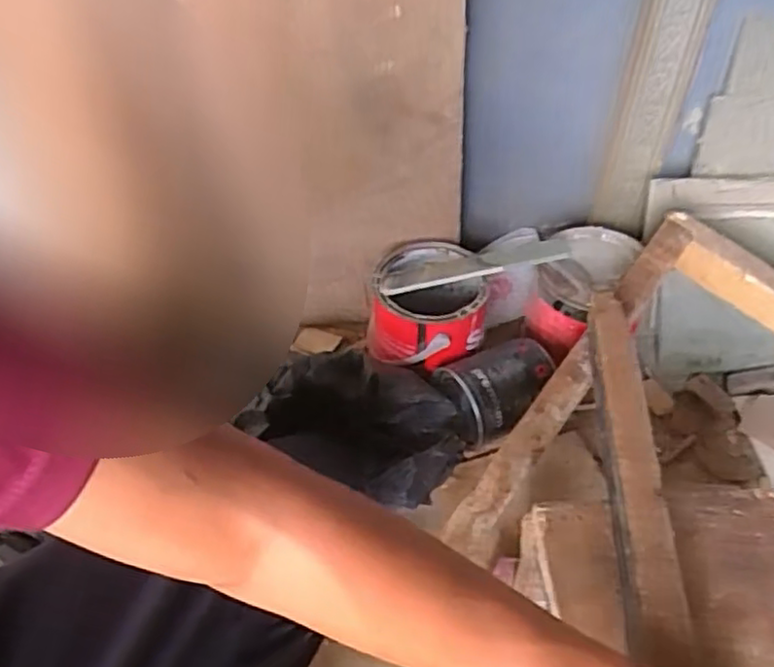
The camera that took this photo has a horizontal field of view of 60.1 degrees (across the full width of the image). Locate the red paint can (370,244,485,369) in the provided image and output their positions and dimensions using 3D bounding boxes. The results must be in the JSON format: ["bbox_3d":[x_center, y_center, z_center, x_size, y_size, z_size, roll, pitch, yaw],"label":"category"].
[{"bbox_3d":[0.051,-0.036,0.887,0.148,0.097,0.159,0,47,0],"label":"red paint can"}]

